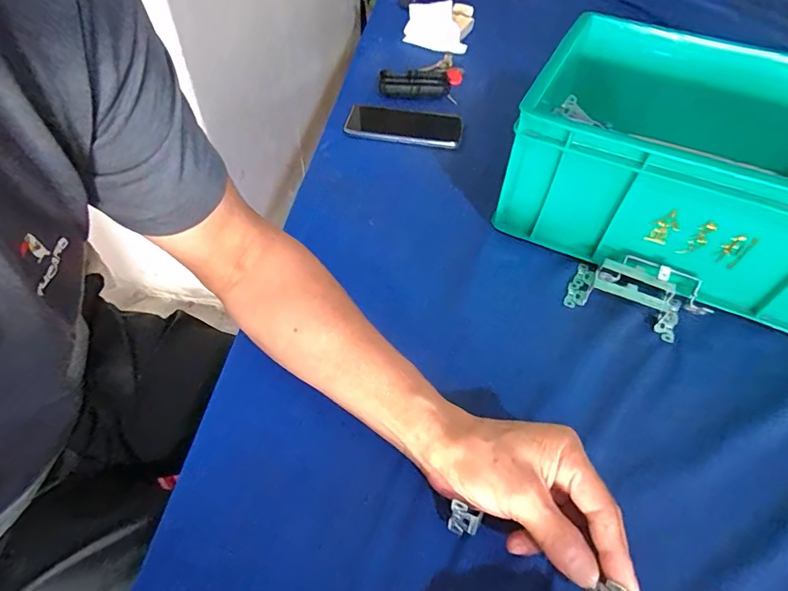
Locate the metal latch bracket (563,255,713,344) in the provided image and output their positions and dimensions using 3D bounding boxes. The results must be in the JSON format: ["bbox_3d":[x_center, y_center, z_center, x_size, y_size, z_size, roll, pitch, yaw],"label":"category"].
[{"bbox_3d":[0.243,-0.004,0.443,0.120,0.033,0.064,23,54,15],"label":"metal latch bracket"}]

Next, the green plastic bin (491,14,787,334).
[{"bbox_3d":[0.360,-0.143,0.486,0.409,0.138,0.296,25,54,16],"label":"green plastic bin"}]

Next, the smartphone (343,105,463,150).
[{"bbox_3d":[0.015,-0.250,0.648,0.164,0.009,0.085,8,51,4],"label":"smartphone"}]

